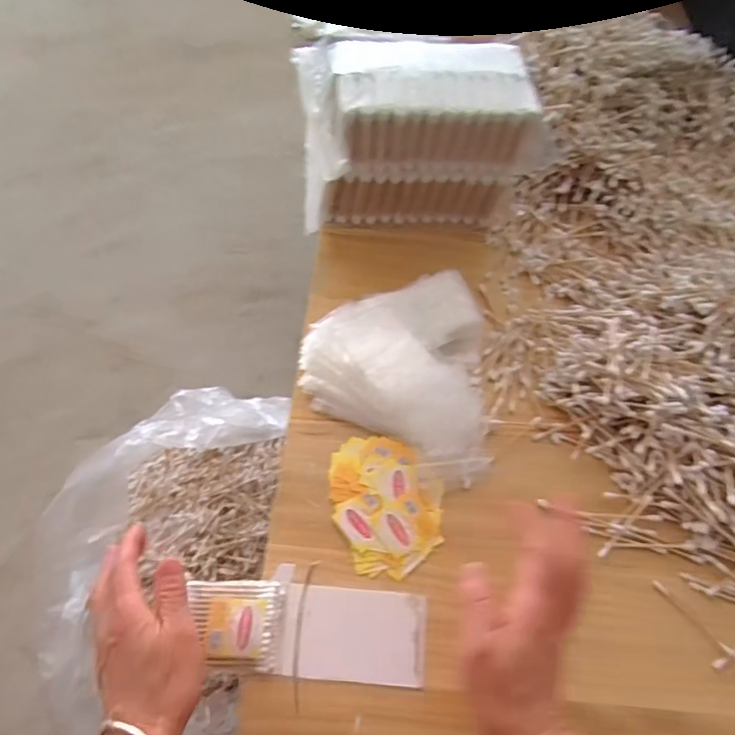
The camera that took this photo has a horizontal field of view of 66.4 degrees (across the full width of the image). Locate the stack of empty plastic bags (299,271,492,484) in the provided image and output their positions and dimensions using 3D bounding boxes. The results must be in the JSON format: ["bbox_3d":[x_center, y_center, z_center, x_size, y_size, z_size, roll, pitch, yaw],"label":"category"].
[{"bbox_3d":[0.025,-0.003,0.500,0.161,0.030,0.189,5,60,1],"label":"stack of empty plastic bags"}]

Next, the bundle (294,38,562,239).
[{"bbox_3d":[0.051,-0.235,0.579,0.239,0.135,0.141,3,60,1],"label":"bundle"}]

